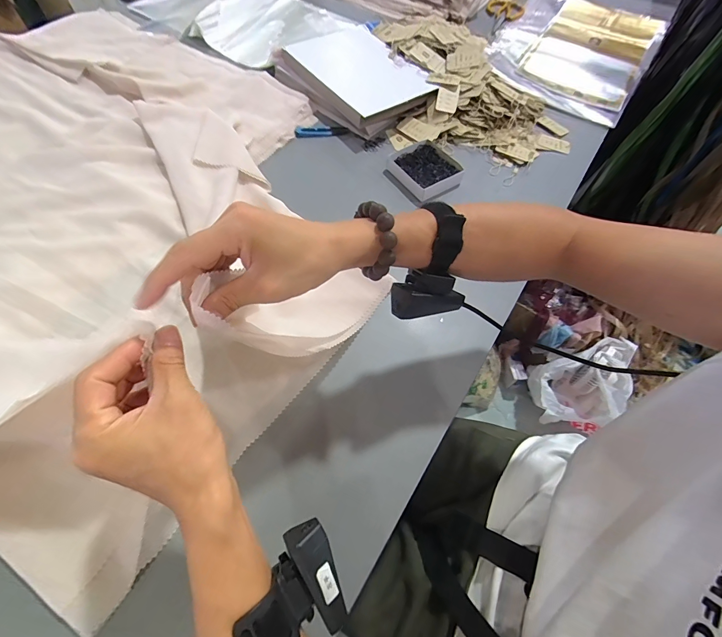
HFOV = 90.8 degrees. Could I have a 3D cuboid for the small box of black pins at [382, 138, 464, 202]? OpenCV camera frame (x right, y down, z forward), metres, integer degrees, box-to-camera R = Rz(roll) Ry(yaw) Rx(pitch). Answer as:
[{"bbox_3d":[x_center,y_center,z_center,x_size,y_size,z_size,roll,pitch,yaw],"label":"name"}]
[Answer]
[{"bbox_3d":[0.116,-0.272,0.643,0.106,0.024,0.120,-32,67,-19],"label":"small box of black pins"}]

